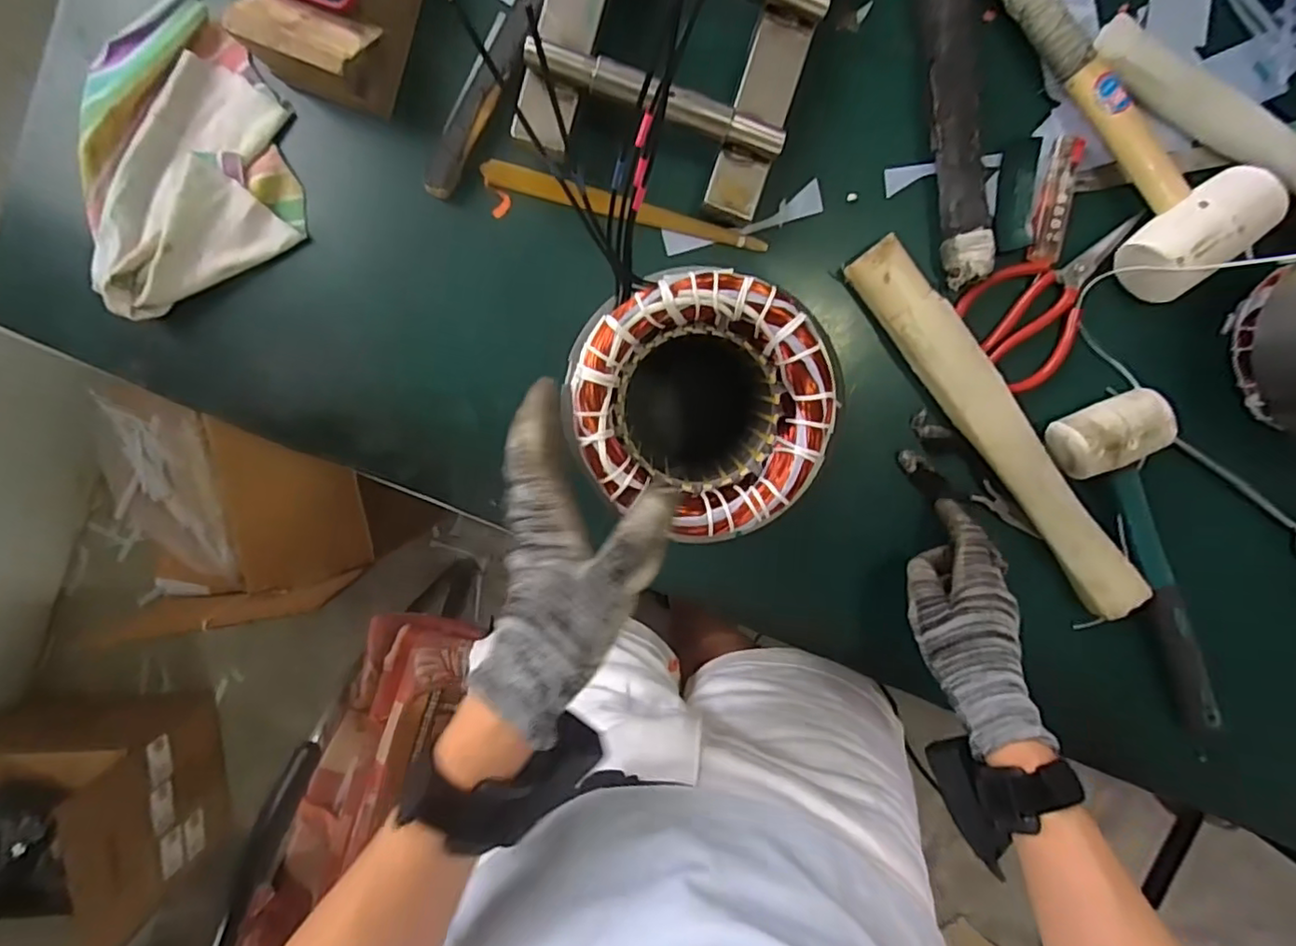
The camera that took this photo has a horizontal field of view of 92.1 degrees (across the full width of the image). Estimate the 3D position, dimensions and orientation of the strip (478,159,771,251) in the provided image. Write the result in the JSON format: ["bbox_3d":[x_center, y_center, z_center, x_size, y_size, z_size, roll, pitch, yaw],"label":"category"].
[{"bbox_3d":[-0.016,-0.197,0.466,0.212,0.012,0.017,14,97,-1],"label":"strip"}]

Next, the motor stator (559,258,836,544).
[{"bbox_3d":[0.028,-0.044,0.390,0.124,0.155,0.125,25,97,-2],"label":"motor stator"}]

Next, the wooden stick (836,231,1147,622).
[{"bbox_3d":[0.262,-0.030,0.471,0.043,0.032,0.330,-36,95,5],"label":"wooden stick"}]

